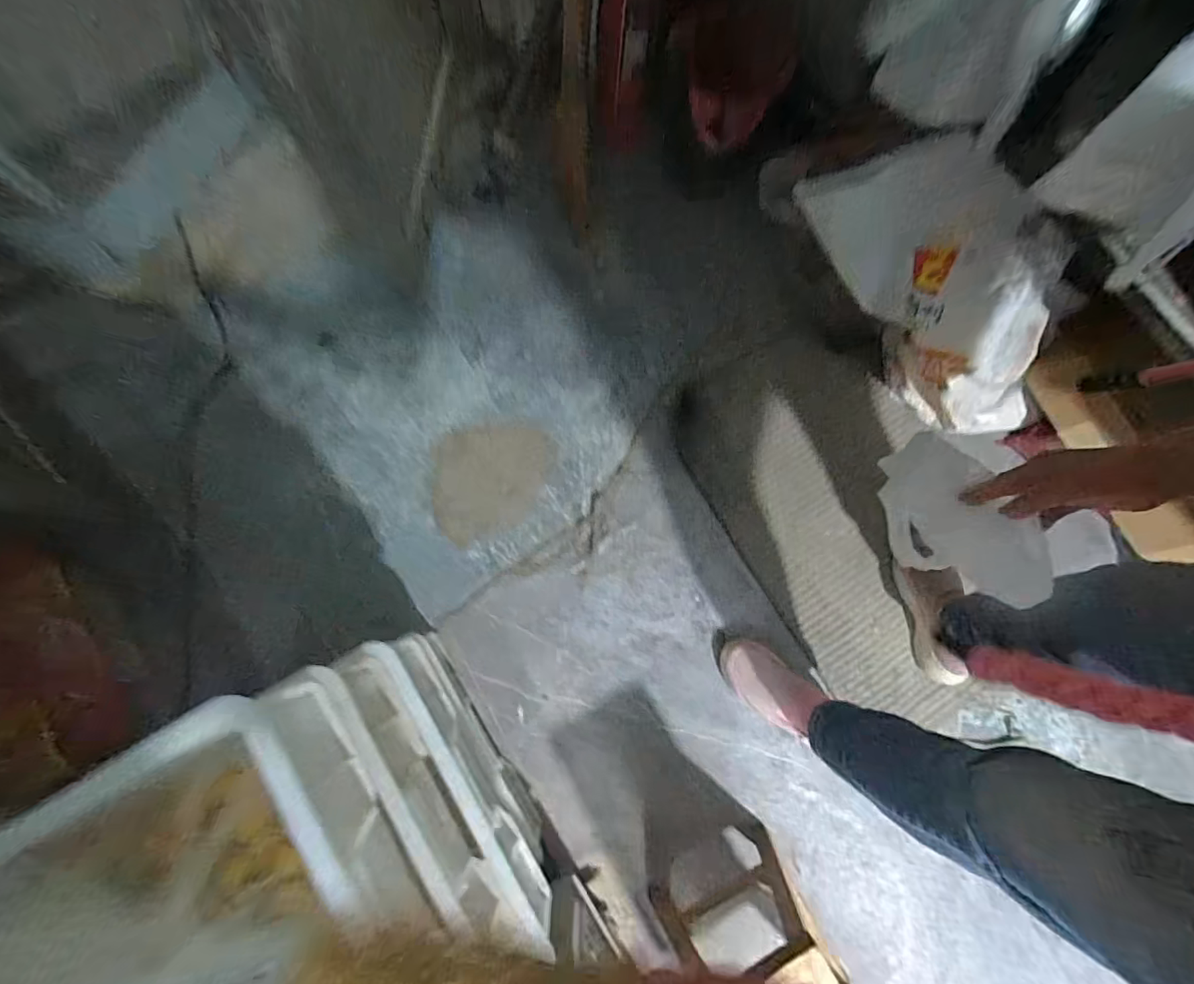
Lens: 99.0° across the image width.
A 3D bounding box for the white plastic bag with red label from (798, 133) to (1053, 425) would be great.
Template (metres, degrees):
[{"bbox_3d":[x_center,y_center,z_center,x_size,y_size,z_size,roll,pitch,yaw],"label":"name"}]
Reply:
[{"bbox_3d":[0.560,-0.320,0.829,0.156,0.247,0.543,-46,113,-8],"label":"white plastic bag with red label"}]

